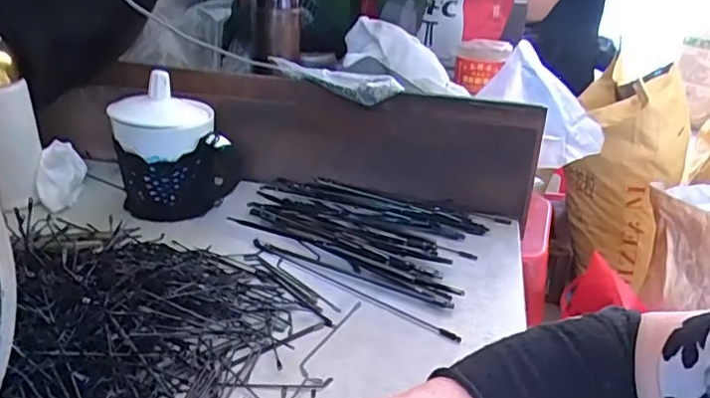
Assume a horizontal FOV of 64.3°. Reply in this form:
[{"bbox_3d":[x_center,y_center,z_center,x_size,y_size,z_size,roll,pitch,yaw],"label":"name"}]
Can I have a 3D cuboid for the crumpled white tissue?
[{"bbox_3d":[-0.285,-0.026,0.546,0.034,0.043,0.060,0,27,-10],"label":"crumpled white tissue"}]

